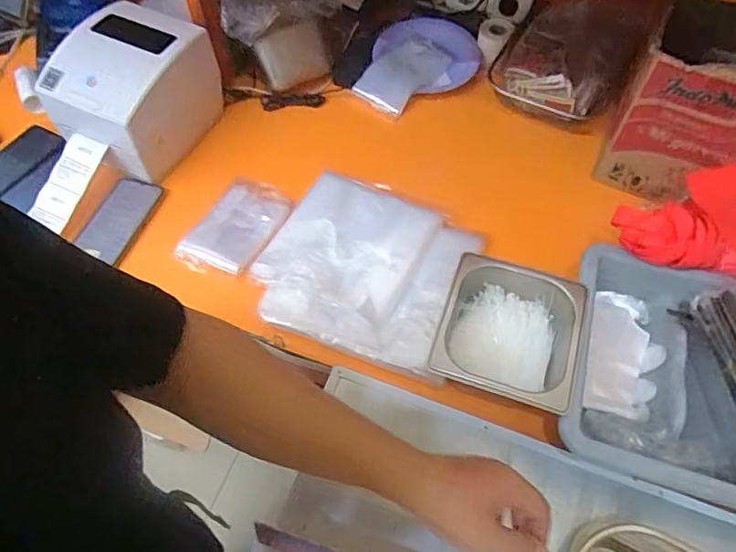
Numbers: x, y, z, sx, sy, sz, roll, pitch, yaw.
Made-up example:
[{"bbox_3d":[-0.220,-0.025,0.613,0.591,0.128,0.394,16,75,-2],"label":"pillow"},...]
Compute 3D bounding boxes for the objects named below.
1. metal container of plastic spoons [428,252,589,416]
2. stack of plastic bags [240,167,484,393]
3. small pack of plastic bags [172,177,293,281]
[{"bbox_3d":[0.172,0.077,0.664,0.163,0.071,0.173,16,59,9],"label":"metal container of plastic spoons"},{"bbox_3d":[-0.004,-0.021,0.760,0.274,0.028,0.264,19,60,10],"label":"stack of plastic bags"},{"bbox_3d":[-0.194,-0.076,0.802,0.111,0.027,0.181,21,60,12],"label":"small pack of plastic bags"}]

